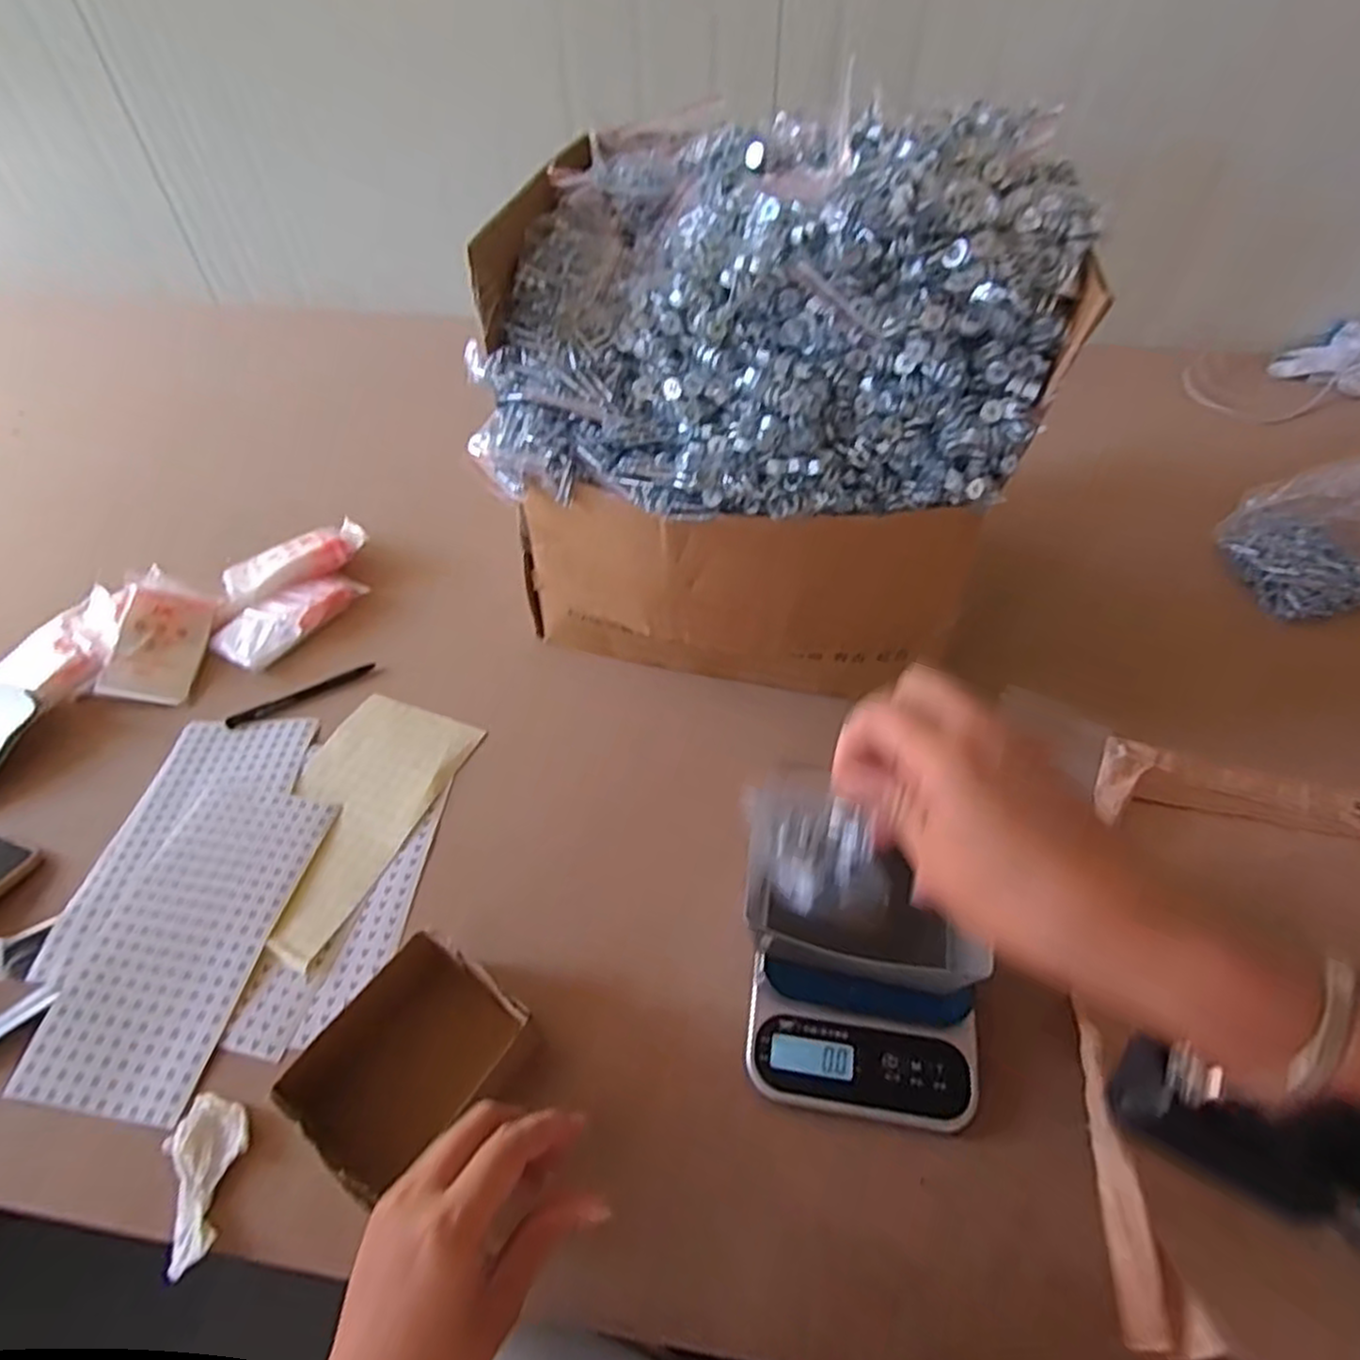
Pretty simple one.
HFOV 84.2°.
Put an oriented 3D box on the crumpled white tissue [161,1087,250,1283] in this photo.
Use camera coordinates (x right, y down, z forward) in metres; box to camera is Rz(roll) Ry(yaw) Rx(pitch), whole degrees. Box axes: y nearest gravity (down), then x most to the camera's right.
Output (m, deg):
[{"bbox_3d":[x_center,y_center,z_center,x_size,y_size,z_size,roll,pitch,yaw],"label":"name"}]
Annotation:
[{"bbox_3d":[-0.292,0.306,0.464,0.046,0.010,0.090,-22,52,-16],"label":"crumpled white tissue"}]

